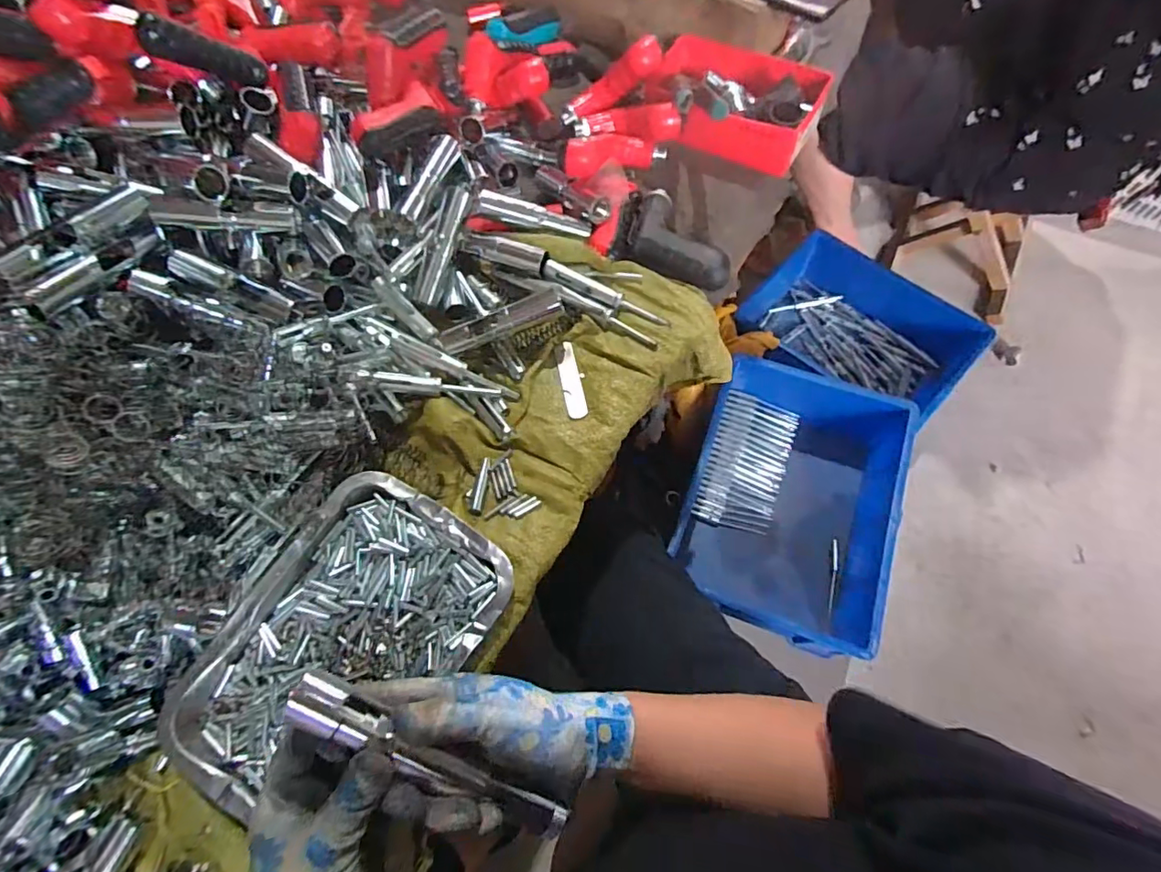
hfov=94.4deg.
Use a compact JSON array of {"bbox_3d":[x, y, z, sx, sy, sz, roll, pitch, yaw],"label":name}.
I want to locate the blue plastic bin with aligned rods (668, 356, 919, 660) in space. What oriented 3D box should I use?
[{"bbox_3d":[0.333,0.105,0.848,0.304,0.151,0.399,19,70,12],"label":"blue plastic bin with aligned rods"}]

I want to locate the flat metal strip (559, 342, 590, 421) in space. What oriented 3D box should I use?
[{"bbox_3d":[-0.009,-0.055,0.529,0.019,0.004,0.082,-12,67,-1],"label":"flat metal strip"}]

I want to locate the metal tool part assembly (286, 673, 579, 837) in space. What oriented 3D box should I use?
[{"bbox_3d":[-0.083,0.185,0.302,0.172,0.022,0.021,36,72,-12],"label":"metal tool part assembly"}]

